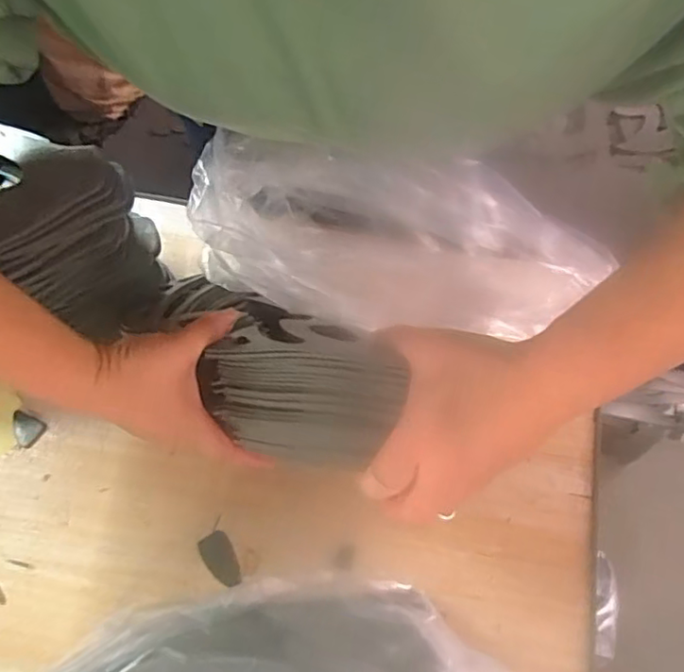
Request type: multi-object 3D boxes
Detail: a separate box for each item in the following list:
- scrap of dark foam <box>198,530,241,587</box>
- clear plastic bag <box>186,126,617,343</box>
[{"bbox_3d":[-0.095,0.176,0.469,0.024,0.004,0.043,-31,73,-12],"label":"scrap of dark foam"},{"bbox_3d":[0.047,-0.073,0.491,0.319,0.090,0.141,7,69,1],"label":"clear plastic bag"}]

